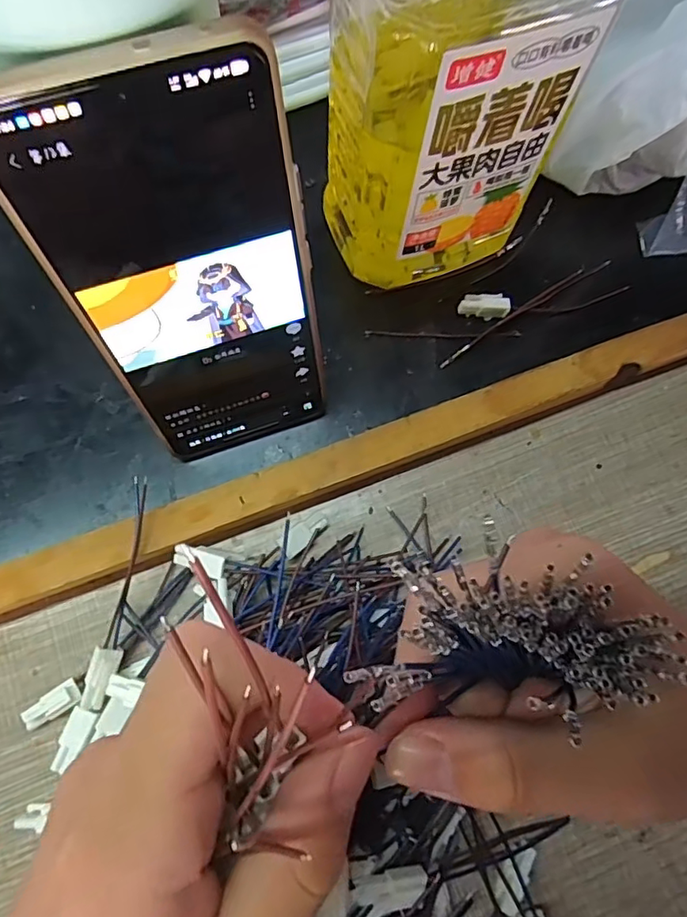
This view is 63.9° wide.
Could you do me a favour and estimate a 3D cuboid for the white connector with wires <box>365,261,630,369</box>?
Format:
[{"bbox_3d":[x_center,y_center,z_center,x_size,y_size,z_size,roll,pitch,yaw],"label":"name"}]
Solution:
[{"bbox_3d":[0.087,-0.077,0.295,0.144,0.011,0.029,-18,76,-6],"label":"white connector with wires"}]

